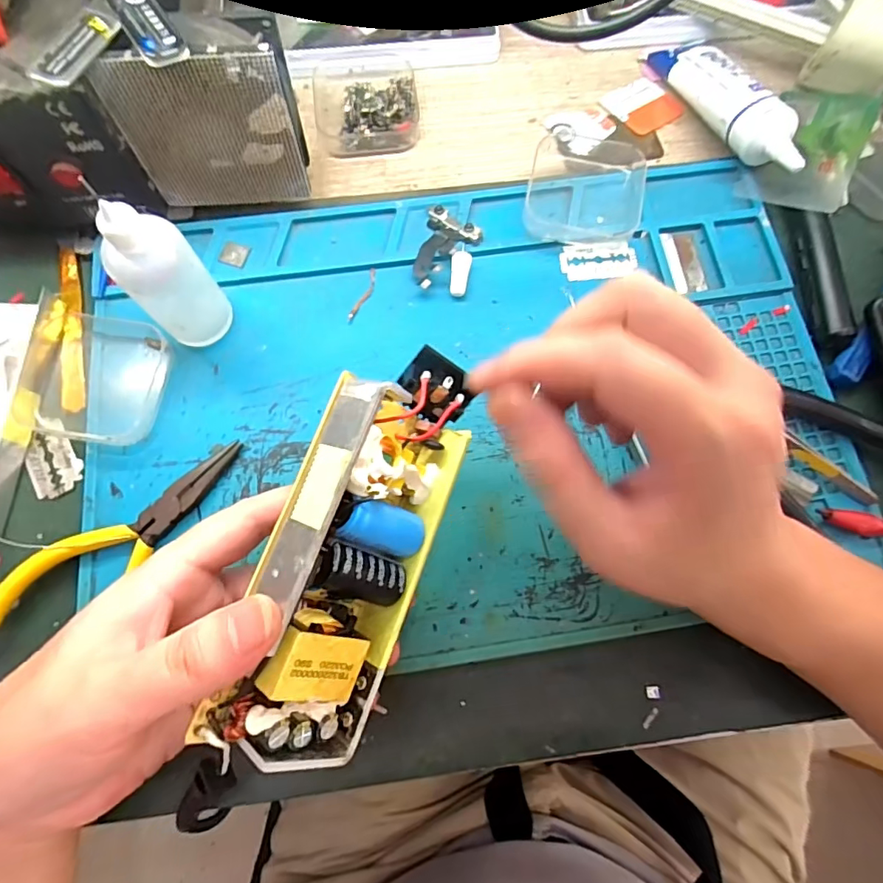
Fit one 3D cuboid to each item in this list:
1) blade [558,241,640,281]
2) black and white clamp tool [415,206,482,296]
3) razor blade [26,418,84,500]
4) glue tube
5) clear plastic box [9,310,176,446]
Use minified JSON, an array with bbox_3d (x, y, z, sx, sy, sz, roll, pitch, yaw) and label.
[{"bbox_3d":[0.088,-0.101,0.284,0.042,0.004,0.022,-5,75,-3],"label":"blade"},{"bbox_3d":[0.003,-0.106,0.281,0.032,0.007,0.052,12,75,2],"label":"black and white clamp tool"},{"bbox_3d":[-0.194,0.008,0.251,0.023,0.004,0.037,-30,79,-14],"label":"razor blade"},{"bbox_3d":[0.166,-0.201,0.298,0.029,0.023,0.131,-20,64,-7],"label":"glue tube"},{"bbox_3d":[-0.175,-0.034,0.257,0.069,0.012,0.066,10,75,1],"label":"clear plastic box"}]

